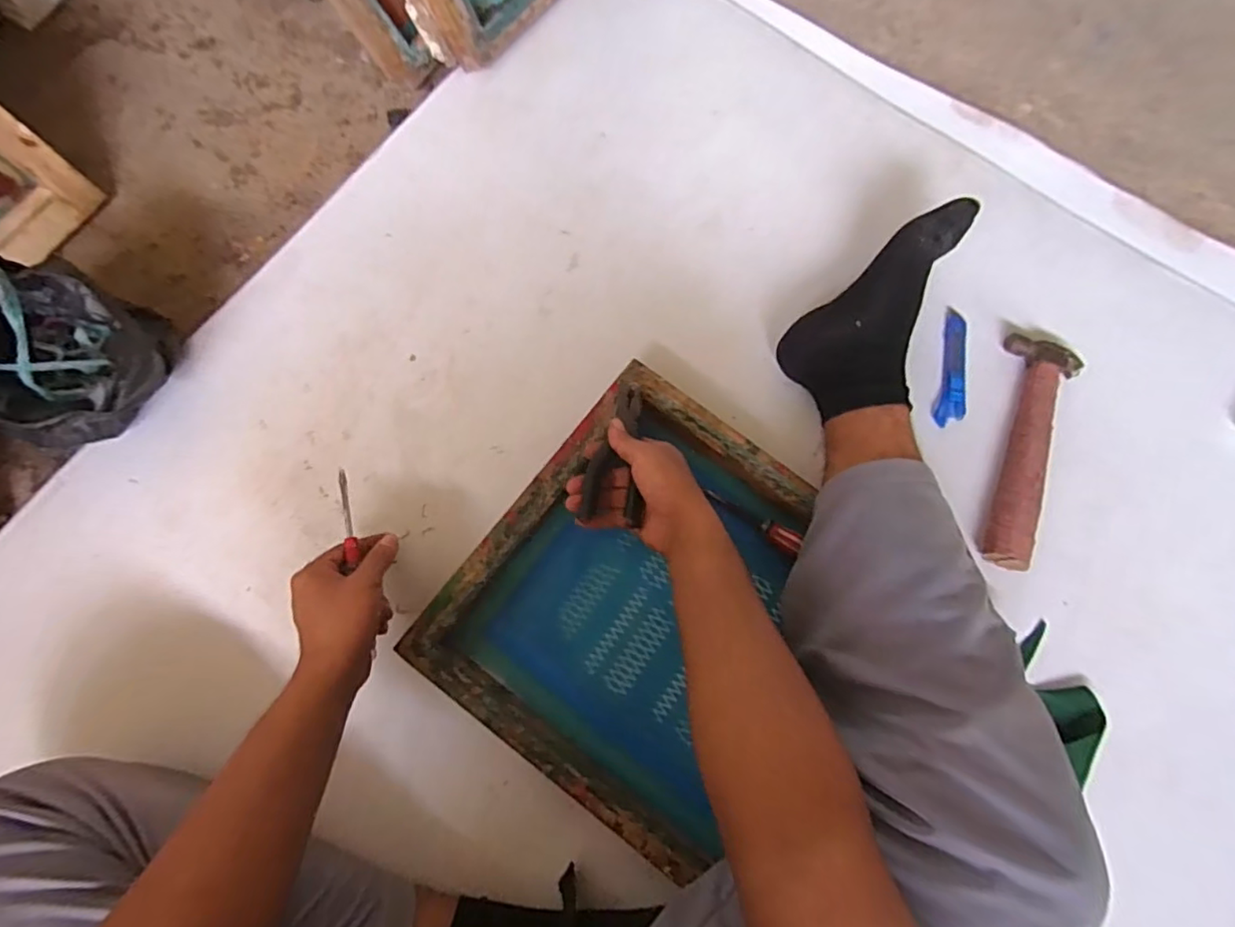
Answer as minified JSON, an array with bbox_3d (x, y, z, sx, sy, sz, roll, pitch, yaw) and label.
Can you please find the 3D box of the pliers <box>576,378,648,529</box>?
[{"bbox_3d":[0.004,-0.015,0.563,0.050,0.016,0.145,10,67,1],"label":"pliers"}]

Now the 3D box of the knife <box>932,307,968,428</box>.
[{"bbox_3d":[0.377,-0.107,0.660,0.031,0.013,0.137,11,76,1],"label":"knife"}]

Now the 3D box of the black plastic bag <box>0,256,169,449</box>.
[{"bbox_3d":[-0.533,-0.094,0.562,0.169,0.150,0.136,10,76,0],"label":"black plastic bag"}]

